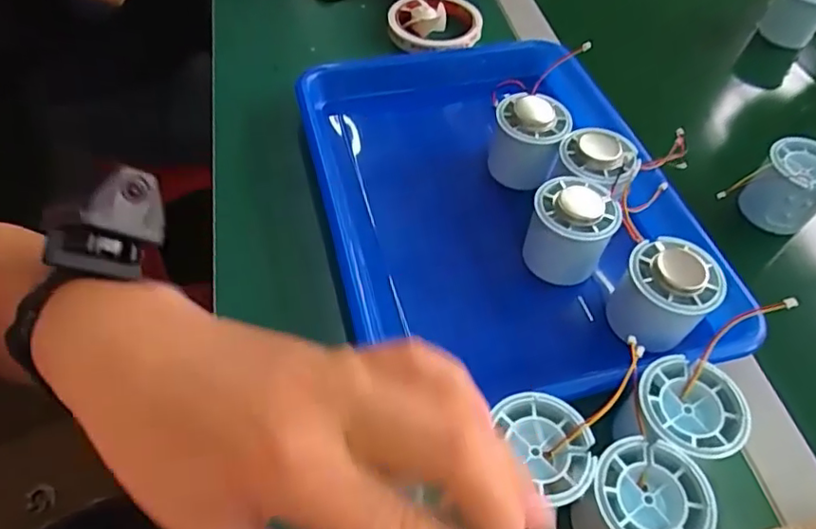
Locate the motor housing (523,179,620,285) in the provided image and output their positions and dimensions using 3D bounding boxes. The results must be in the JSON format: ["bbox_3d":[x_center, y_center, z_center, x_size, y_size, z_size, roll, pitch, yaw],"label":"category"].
[{"bbox_3d":[0.109,-0.022,0.389,0.052,0.057,0.057,2,53,-2],"label":"motor housing"}]

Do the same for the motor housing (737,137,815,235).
[{"bbox_3d":[0.291,-0.059,0.440,0.052,0.053,0.057,33,58,20],"label":"motor housing"}]

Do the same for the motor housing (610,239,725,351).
[{"bbox_3d":[0.160,0.017,0.360,0.055,0.051,0.049,36,59,22],"label":"motor housing"}]

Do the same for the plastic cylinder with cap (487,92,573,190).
[{"bbox_3d":[0.091,-0.094,0.440,0.052,0.061,0.043,19,54,11],"label":"plastic cylinder with cap"}]

